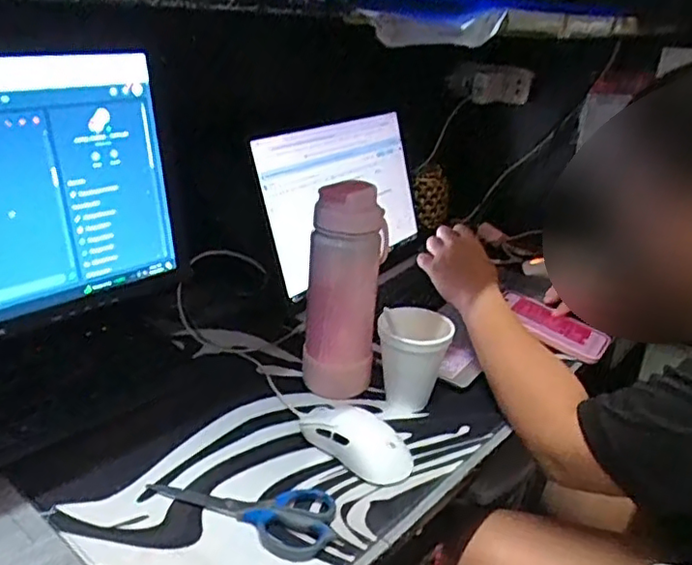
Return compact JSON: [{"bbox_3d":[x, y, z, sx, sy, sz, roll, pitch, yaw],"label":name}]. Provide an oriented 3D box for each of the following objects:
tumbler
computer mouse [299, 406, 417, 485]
[{"bbox_3d":[0.001,0.010,0.638,0.061,0.215,0.068,18,27,27],"label":"tumbler"},{"bbox_3d":[0.013,0.142,0.581,0.106,0.033,0.063,22,29,33],"label":"computer mouse"}]

